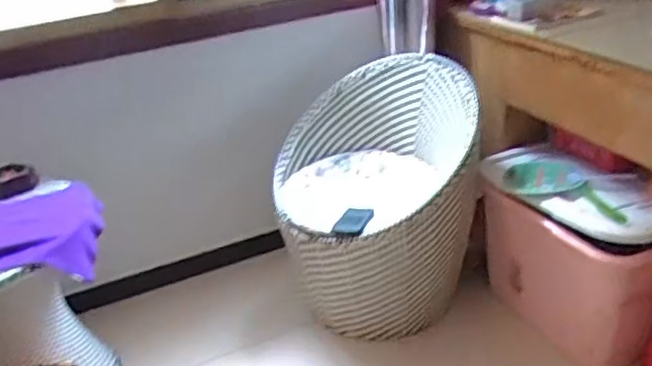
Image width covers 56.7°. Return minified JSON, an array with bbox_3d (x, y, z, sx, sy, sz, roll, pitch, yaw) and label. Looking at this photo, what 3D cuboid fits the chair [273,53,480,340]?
[{"bbox_3d":[0.147,0.028,1.839,0.555,0.622,0.628,-7,28,-2],"label":"chair"}]

